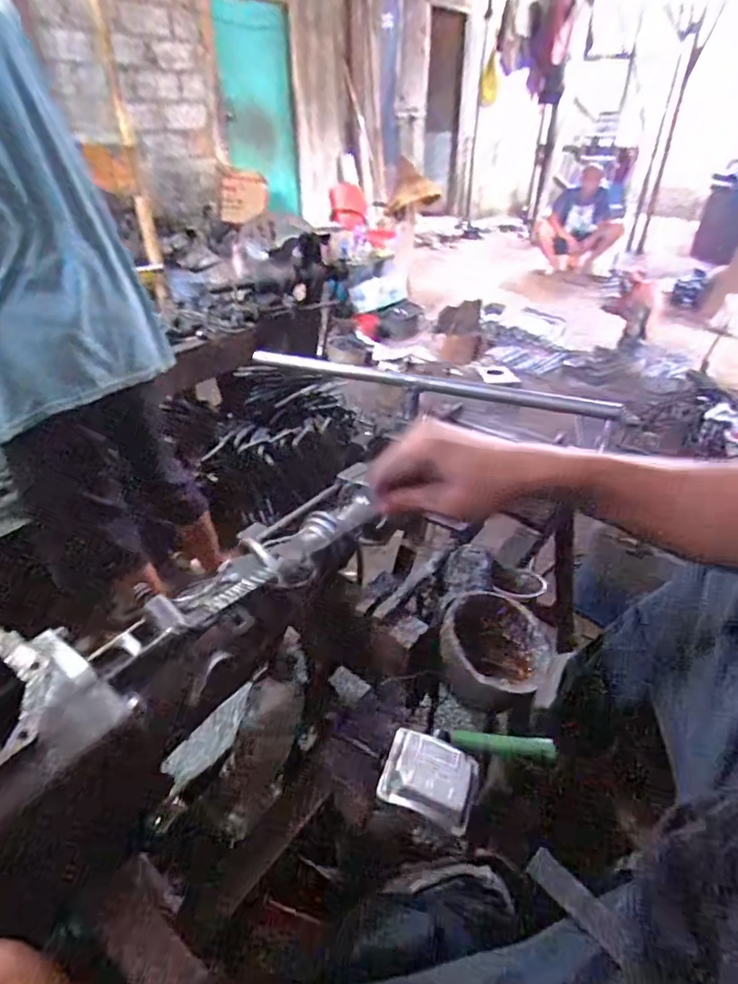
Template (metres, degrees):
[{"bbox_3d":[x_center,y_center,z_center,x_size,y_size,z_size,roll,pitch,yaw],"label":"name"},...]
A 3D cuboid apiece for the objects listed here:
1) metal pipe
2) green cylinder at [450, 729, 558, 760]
[{"bbox_3d":[0.060,-0.142,0.657,0.475,0.028,0.021,14,38,19],"label":"metal pipe"},{"bbox_3d":[0.141,0.264,0.544,0.107,0.012,0.018,3,35,5],"label":"green cylinder"}]

